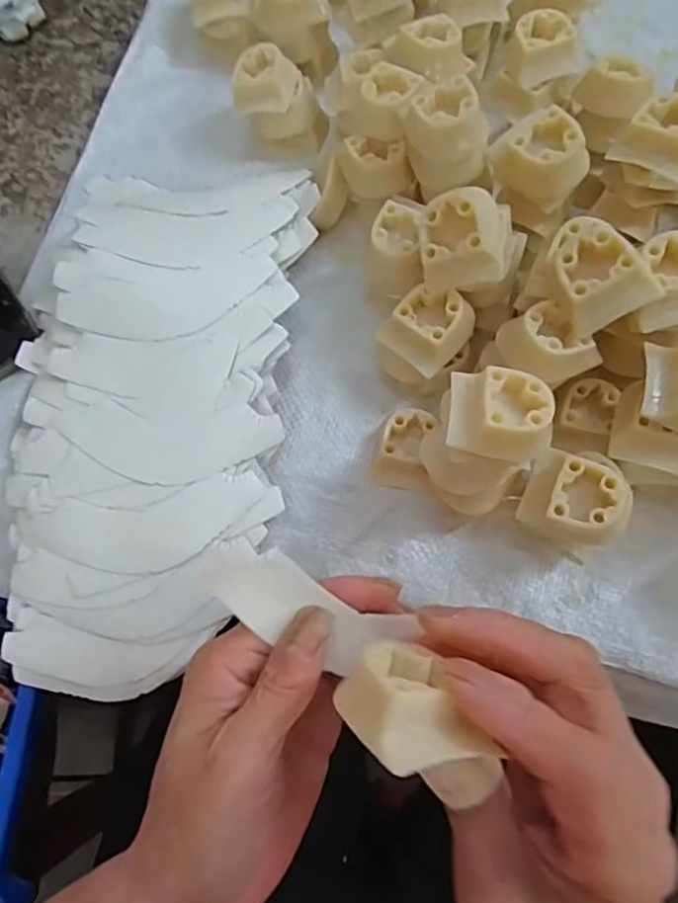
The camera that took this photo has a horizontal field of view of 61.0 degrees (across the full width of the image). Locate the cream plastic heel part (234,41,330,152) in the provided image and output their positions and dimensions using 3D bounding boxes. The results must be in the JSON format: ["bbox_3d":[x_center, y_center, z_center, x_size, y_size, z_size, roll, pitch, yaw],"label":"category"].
[{"bbox_3d":[-0.036,-0.221,0.365,0.054,0.045,0.037,7,73,4],"label":"cream plastic heel part"}]

